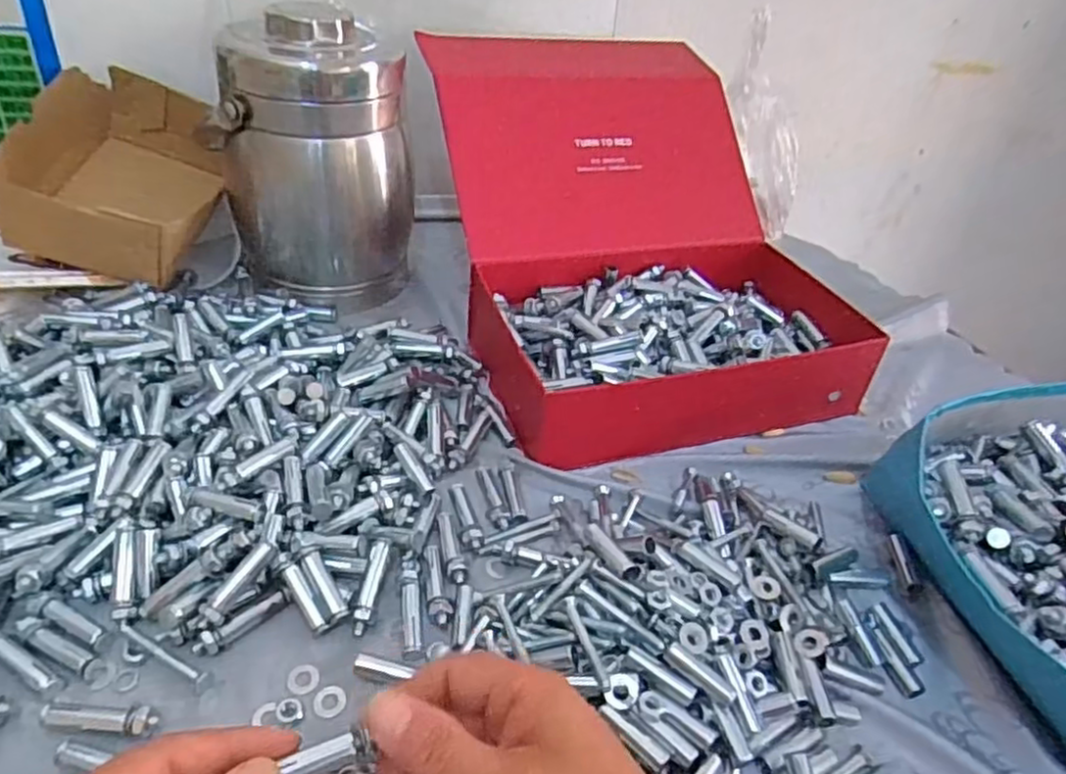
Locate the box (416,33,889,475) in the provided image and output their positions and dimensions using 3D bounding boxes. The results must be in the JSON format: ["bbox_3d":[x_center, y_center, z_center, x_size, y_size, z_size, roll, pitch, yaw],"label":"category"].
[{"bbox_3d":[0.089,-0.142,0.625,0.298,0.178,0.371,-9,41,-20],"label":"box"}]

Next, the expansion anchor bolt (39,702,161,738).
[{"bbox_3d":[-0.212,0.161,0.341,0.056,0.017,0.016,0,37,10],"label":"expansion anchor bolt"}]

